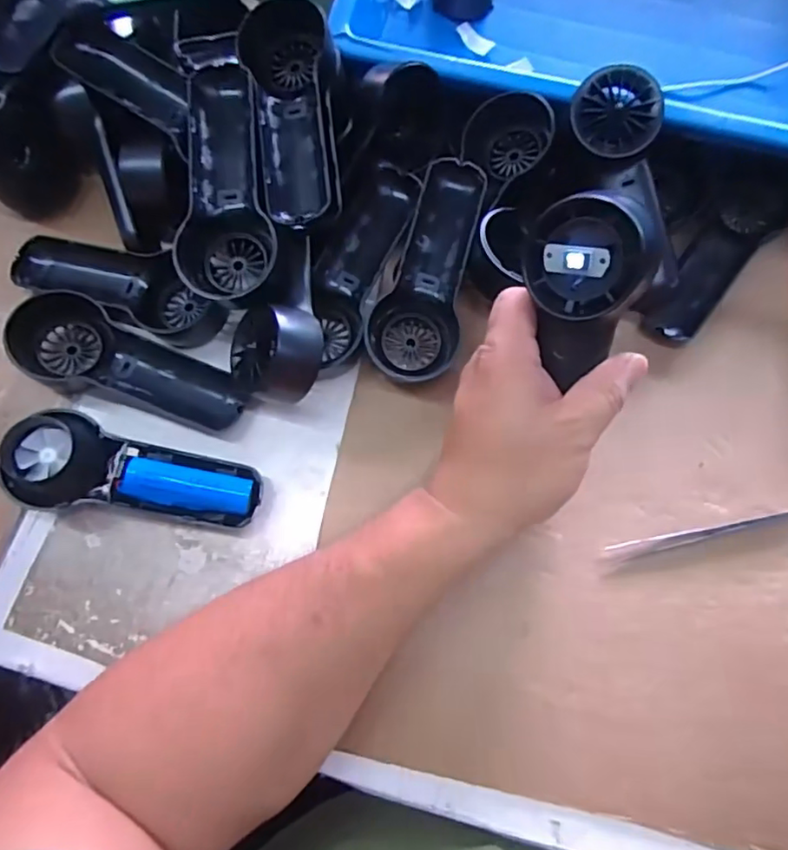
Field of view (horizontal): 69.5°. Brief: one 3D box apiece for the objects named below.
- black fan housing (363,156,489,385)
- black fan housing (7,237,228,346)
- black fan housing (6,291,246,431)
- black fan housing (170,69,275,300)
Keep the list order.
[{"bbox_3d":[0.024,-0.103,0.381,0.058,0.024,0.147,15,90,4],"label":"black fan housing"},{"bbox_3d":[-0.189,-0.098,0.393,0.146,0.027,0.052,20,75,5],"label":"black fan housing"},{"bbox_3d":[-0.176,-0.036,0.372,0.154,0.031,0.058,25,75,7],"label":"black fan housing"},{"bbox_3d":[-0.102,-0.151,0.355,0.055,0.032,0.148,-1,87,-1],"label":"black fan housing"}]

